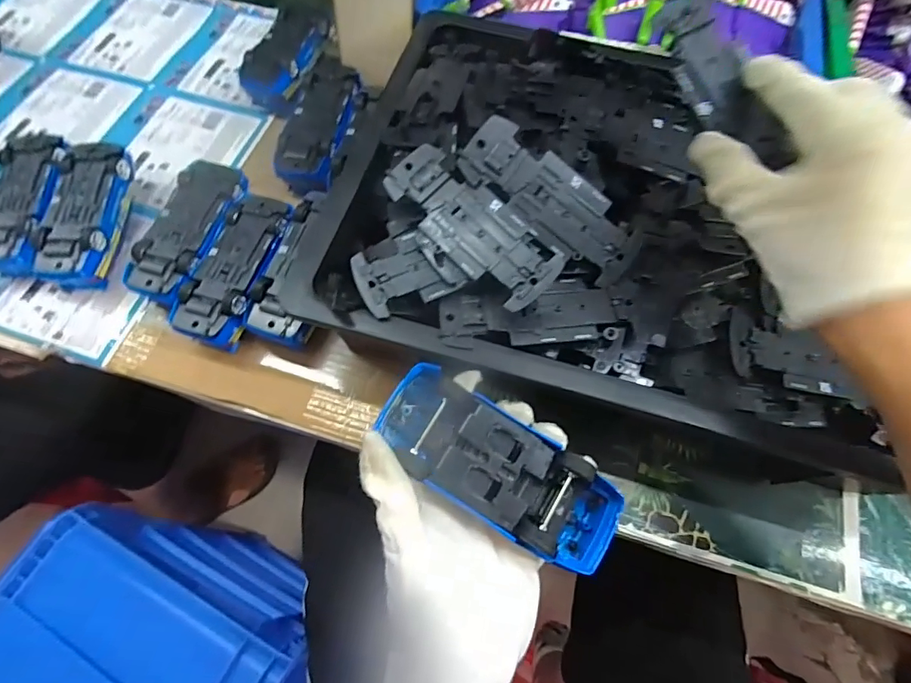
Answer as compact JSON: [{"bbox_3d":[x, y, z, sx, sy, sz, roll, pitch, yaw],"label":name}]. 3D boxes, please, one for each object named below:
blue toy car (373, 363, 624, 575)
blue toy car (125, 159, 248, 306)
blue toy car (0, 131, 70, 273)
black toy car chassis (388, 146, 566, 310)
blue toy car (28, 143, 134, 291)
[{"bbox_3d":[0.022,0.066,0.249,0.131,0.028,0.050,33,71,0],"label":"blue toy car"},{"bbox_3d":[-0.220,-0.089,0.402,0.061,0.038,0.136,12,65,5],"label":"blue toy car"},{"bbox_3d":[-0.371,-0.117,0.416,0.066,0.044,0.133,1,66,0],"label":"blue toy car"},{"bbox_3d":[0.009,-0.074,0.302,0.127,0.019,0.051,42,71,17],"label":"black toy car chassis"},{"bbox_3d":[-0.315,-0.106,0.411,0.060,0.044,0.129,4,66,1],"label":"blue toy car"}]

